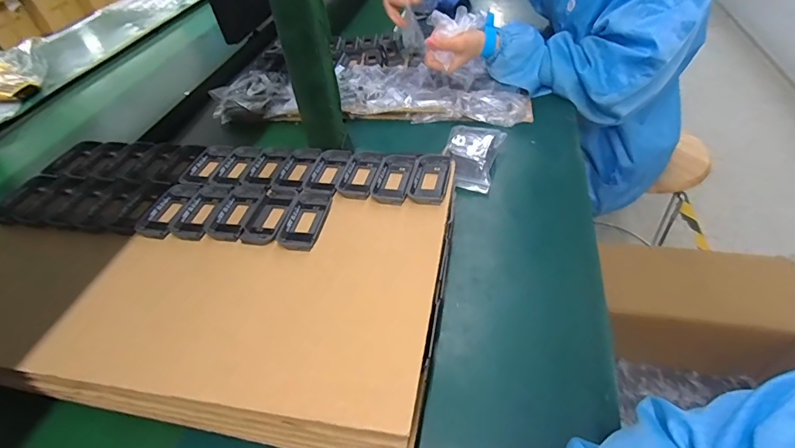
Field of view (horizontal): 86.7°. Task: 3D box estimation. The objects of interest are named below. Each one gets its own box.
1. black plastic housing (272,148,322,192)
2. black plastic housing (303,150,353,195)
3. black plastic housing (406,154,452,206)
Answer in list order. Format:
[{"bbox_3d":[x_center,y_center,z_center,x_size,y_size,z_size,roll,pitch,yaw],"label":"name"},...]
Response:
[{"bbox_3d":[-0.114,-0.062,0.481,0.039,0.010,0.077,6,46,13],"label":"black plastic housing"},{"bbox_3d":[-0.078,-0.059,0.473,0.037,0.007,0.075,5,46,12],"label":"black plastic housing"},{"bbox_3d":[0.035,-0.049,0.451,0.039,0.006,0.080,6,46,13],"label":"black plastic housing"}]

